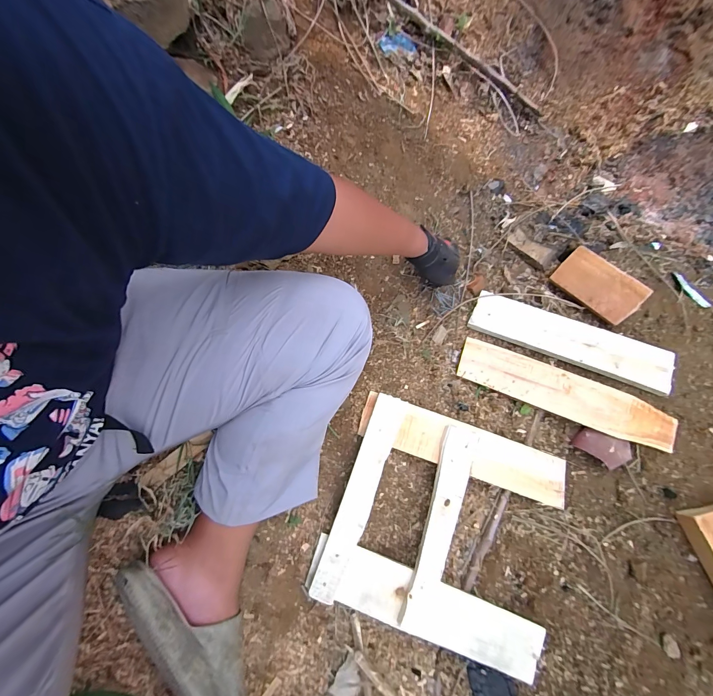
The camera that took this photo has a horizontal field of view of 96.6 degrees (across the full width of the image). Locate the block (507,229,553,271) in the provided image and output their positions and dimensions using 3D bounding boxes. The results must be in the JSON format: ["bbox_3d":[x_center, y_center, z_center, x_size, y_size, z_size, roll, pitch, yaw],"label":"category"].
[{"bbox_3d":[0.419,-0.241,0.769,0.110,0.020,0.055,40,72,15],"label":"block"}]

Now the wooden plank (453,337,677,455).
[{"bbox_3d":[0.404,0.086,0.623,0.396,0.017,0.088,23,69,9],"label":"wooden plank"}]

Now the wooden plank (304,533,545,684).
[{"bbox_3d":[0.117,0.432,0.525,0.404,0.026,0.089,23,74,1],"label":"wooden plank"}]

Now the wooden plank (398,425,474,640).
[{"bbox_3d":[0.146,0.305,0.551,0.054,0.018,0.332,16,75,12],"label":"wooden plank"}]

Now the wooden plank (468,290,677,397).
[{"bbox_3d":[0.440,-0.019,0.664,0.387,0.022,0.101,20,68,8],"label":"wooden plank"}]

